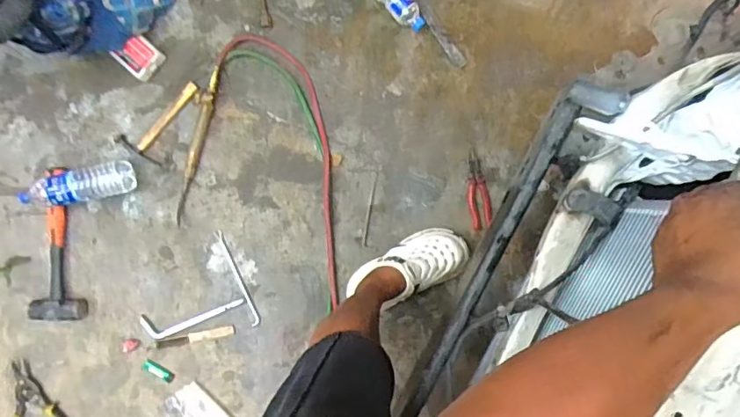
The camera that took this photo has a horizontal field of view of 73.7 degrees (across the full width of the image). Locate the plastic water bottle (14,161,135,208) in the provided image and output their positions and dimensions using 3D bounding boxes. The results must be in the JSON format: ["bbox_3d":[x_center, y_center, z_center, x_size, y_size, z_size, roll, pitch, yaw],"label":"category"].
[{"bbox_3d":[-0.718,-0.055,1.205,0.270,0.076,0.085,-12,90,6],"label":"plastic water bottle"}]

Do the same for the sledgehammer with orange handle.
[{"bbox_3d":[-0.790,0.090,1.248,0.146,0.046,0.381,-1,91,6],"label":"sledgehammer with orange handle"}]

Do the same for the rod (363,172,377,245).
[{"bbox_3d":[0.000,0.001,1.225,0.011,0.006,0.181,9,90,7],"label":"rod"}]

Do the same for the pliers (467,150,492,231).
[{"bbox_3d":[0.259,-0.044,1.198,0.053,0.012,0.186,-13,90,6],"label":"pliers"}]

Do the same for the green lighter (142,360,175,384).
[{"bbox_3d":[-0.536,0.414,1.252,0.084,0.008,0.031,28,92,7],"label":"green lighter"}]

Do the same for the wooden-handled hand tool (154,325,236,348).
[{"bbox_3d":[-0.440,0.326,1.246,0.204,0.018,0.027,-12,90,6],"label":"wooden-handled hand tool"}]

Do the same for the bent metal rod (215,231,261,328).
[{"bbox_3d":[-0.330,0.173,1.235,0.023,0.008,0.253,-26,86,5],"label":"bent metal rod"}]

